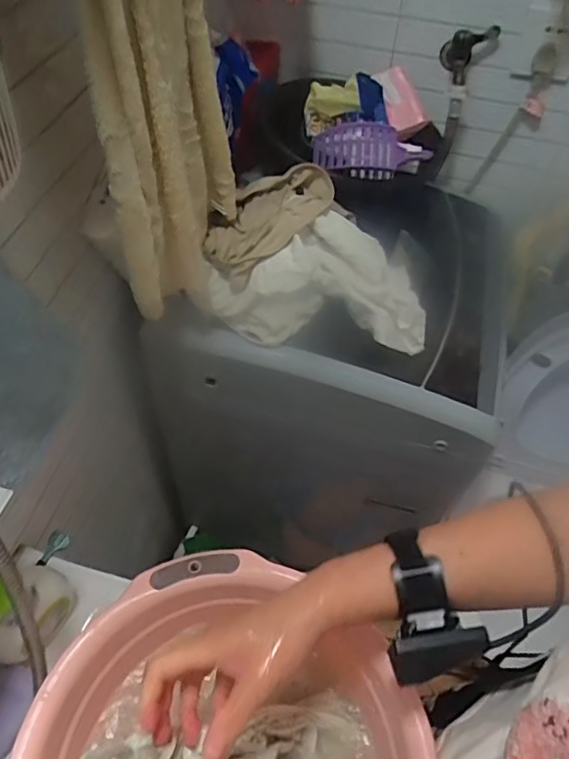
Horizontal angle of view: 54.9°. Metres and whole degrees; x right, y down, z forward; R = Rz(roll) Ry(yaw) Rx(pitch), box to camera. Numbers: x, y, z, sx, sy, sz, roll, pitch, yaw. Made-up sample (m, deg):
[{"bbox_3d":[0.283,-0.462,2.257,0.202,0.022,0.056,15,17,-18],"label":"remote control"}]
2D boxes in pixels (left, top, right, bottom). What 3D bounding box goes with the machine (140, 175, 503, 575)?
[{"bbox_3d":[0.071,0.021,1.102,0.507,0.789,0.463,11,55,5],"label":"machine"}]

